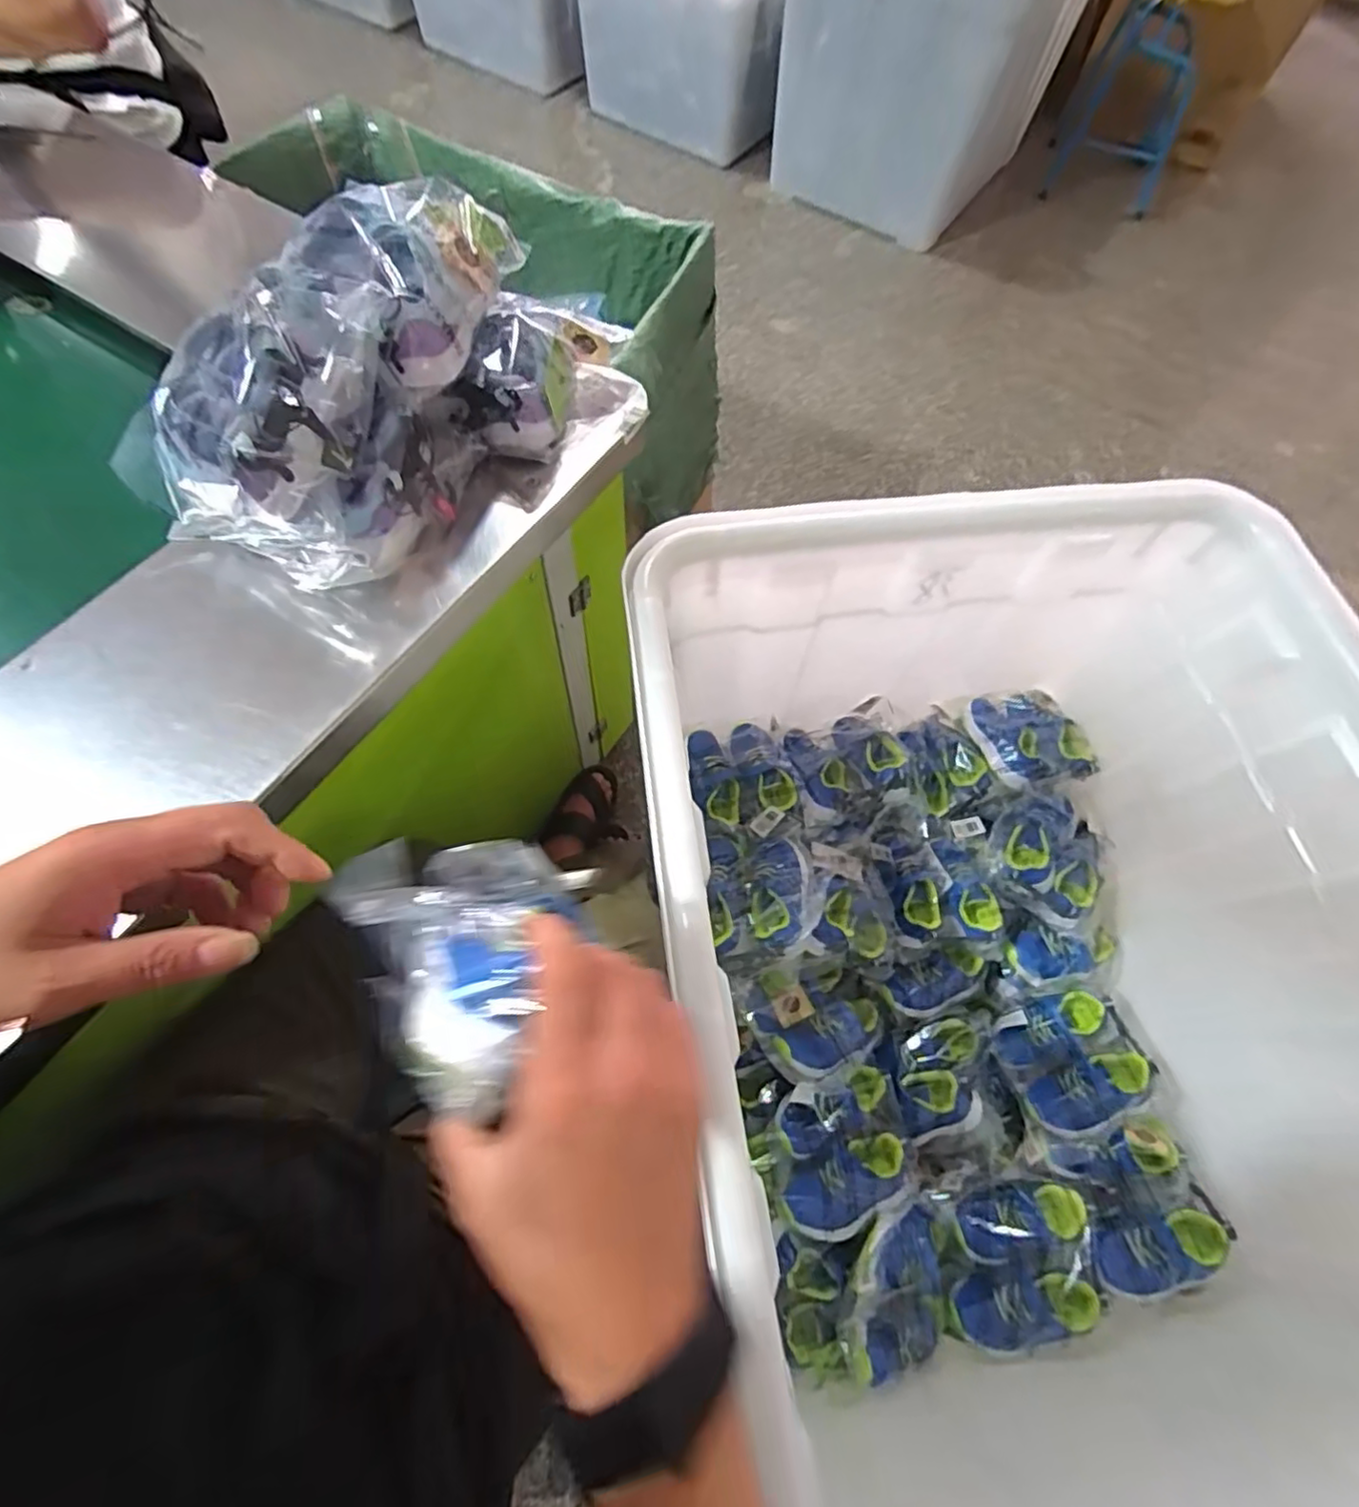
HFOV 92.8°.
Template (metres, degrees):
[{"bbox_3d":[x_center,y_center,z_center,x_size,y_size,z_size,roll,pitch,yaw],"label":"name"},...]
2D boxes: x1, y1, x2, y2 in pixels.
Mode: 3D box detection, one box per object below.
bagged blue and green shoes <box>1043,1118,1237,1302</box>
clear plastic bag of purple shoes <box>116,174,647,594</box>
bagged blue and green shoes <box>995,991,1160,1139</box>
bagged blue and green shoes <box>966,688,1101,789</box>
[{"bbox_3d":[0.571,0.566,0.806,0.173,0.069,0.173,1,65,-3],"label":"bagged blue and green shoes"},{"bbox_3d":[-0.246,-0.325,0.564,0.250,0.165,0.422,40,70,14],"label":"clear plastic bag of purple shoes"},{"bbox_3d":[0.535,0.416,0.880,0.159,0.070,0.168,-20,68,-12],"label":"bagged blue and green shoes"},{"bbox_3d":[0.532,-0.029,0.984,0.158,0.057,0.164,-11,67,-8],"label":"bagged blue and green shoes"}]

